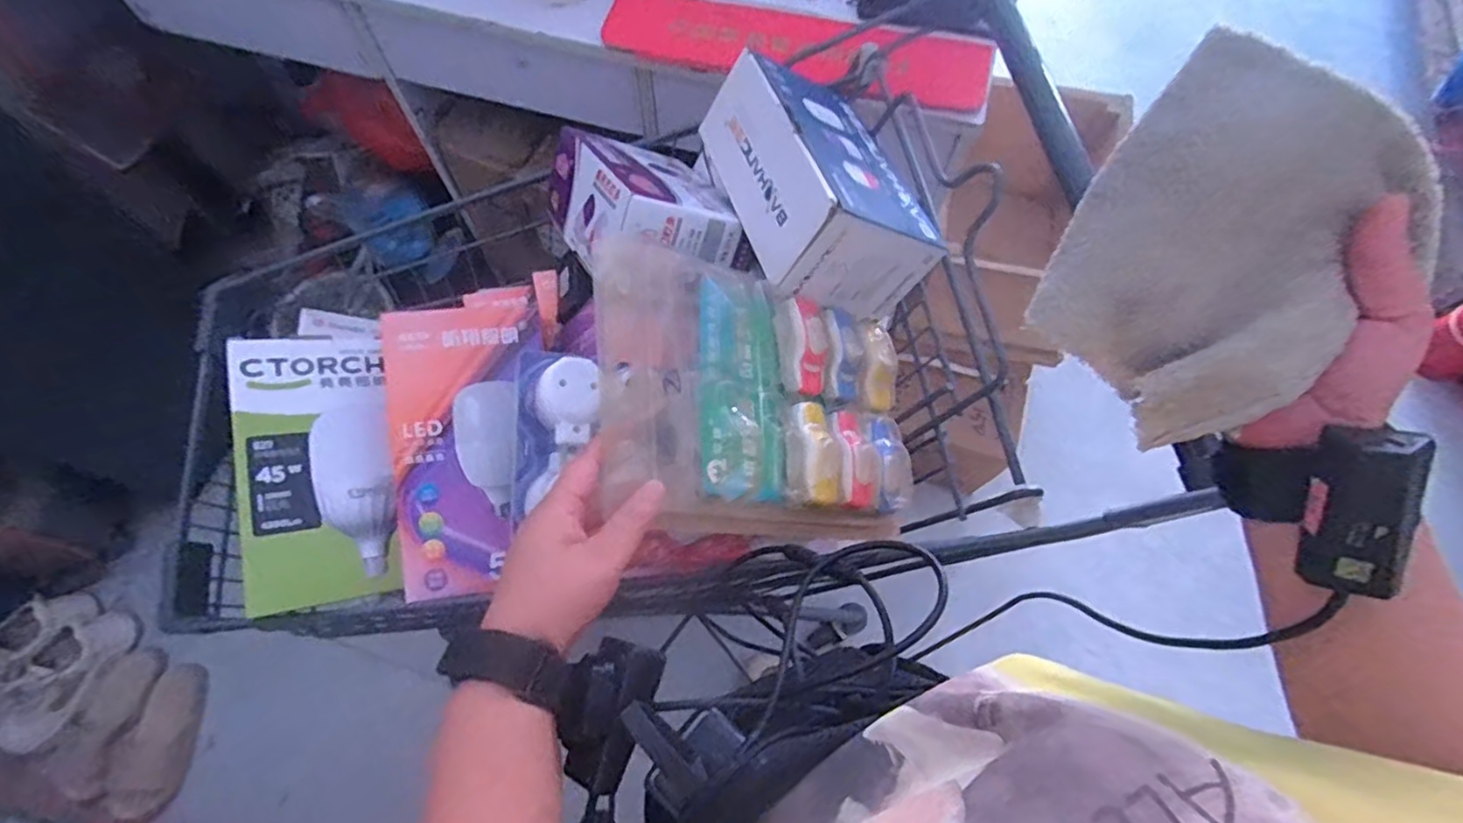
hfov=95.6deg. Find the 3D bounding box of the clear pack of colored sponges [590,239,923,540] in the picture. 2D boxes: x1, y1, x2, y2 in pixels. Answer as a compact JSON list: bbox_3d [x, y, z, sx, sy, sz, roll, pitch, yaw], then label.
[{"bbox_3d":[0.030,-0.009,0.475,0.254,0.033,0.191,9,69,-31],"label":"clear pack of colored sponges"}]

